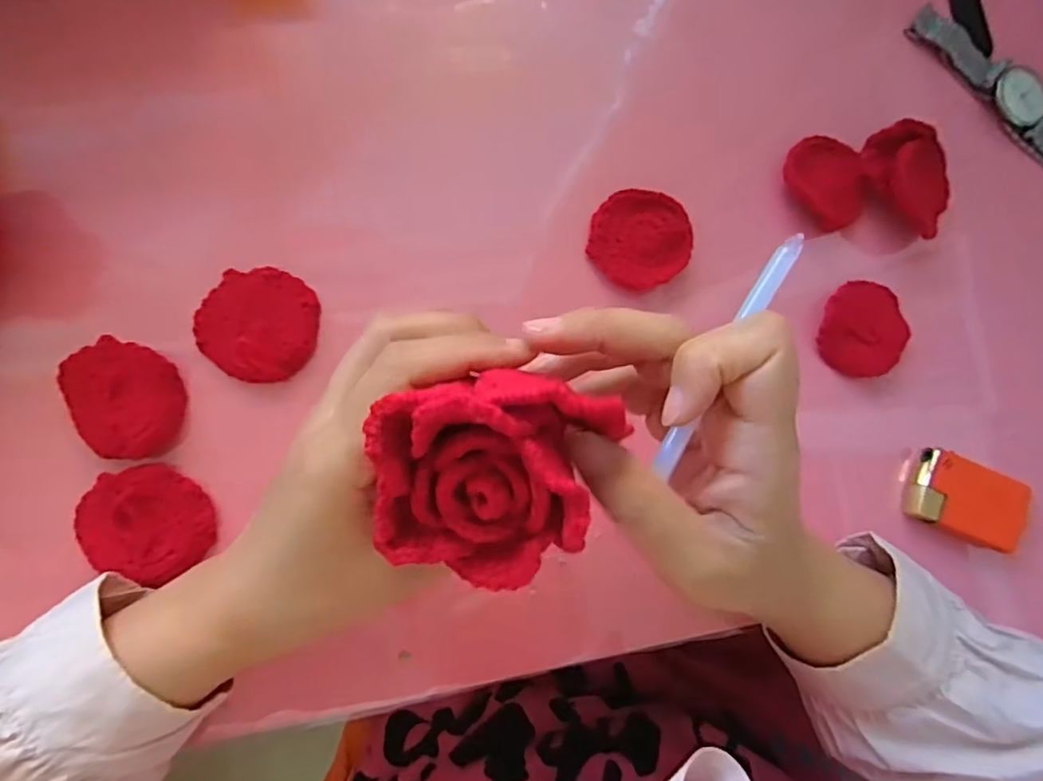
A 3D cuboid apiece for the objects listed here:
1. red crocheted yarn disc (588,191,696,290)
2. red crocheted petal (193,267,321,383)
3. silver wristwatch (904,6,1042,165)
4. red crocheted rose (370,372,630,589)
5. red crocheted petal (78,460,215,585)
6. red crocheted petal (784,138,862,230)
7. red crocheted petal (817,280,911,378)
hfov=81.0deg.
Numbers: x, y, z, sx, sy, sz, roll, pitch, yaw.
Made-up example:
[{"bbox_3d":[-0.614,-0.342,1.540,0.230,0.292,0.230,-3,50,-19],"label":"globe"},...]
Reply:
[{"bbox_3d":[0.059,-0.074,0.304,0.049,0.008,0.048,0,86,-7],"label":"red crocheted yarn disc"},{"bbox_3d":[-0.119,-0.031,0.278,0.051,0.011,0.051,0,86,-7],"label":"red crocheted petal"},{"bbox_3d":[0.261,-0.168,0.336,0.115,0.020,0.025,43,82,-2],"label":"silver wristwatch"},{"bbox_3d":[-0.012,0.022,0.192,0.065,0.044,0.074,17,124,-5],"label":"red crocheted rose"},{"bbox_3d":[-0.165,0.058,0.268,0.055,0.010,0.047,12,85,-6],"label":"red crocheted petal"},{"bbox_3d":[0.160,-0.109,0.319,0.037,0.011,0.048,-41,92,-8],"label":"red crocheted petal"},{"bbox_3d":[0.178,-0.032,0.317,0.046,0.008,0.049,0,86,-7],"label":"red crocheted petal"}]

